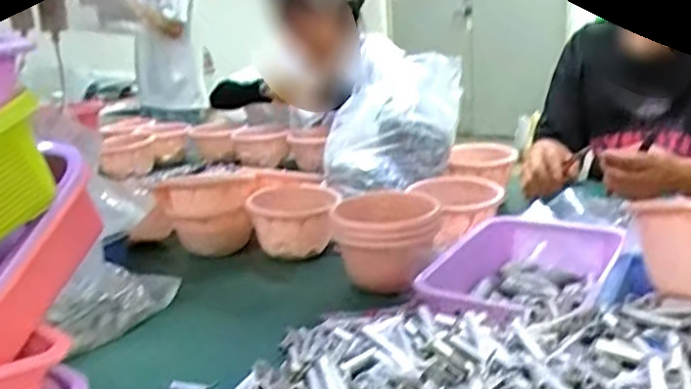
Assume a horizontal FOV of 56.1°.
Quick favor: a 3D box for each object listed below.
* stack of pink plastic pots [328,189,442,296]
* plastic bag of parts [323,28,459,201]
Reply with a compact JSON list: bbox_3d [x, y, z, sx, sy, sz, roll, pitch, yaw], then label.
[{"bbox_3d":[0.060,0.067,0.880,0.124,0.107,0.128,-14,19,-31],"label":"stack of pink plastic pots"},{"bbox_3d":[0.081,-0.145,1.141,0.230,0.226,0.266,-1,16,10],"label":"plastic bag of parts"}]

